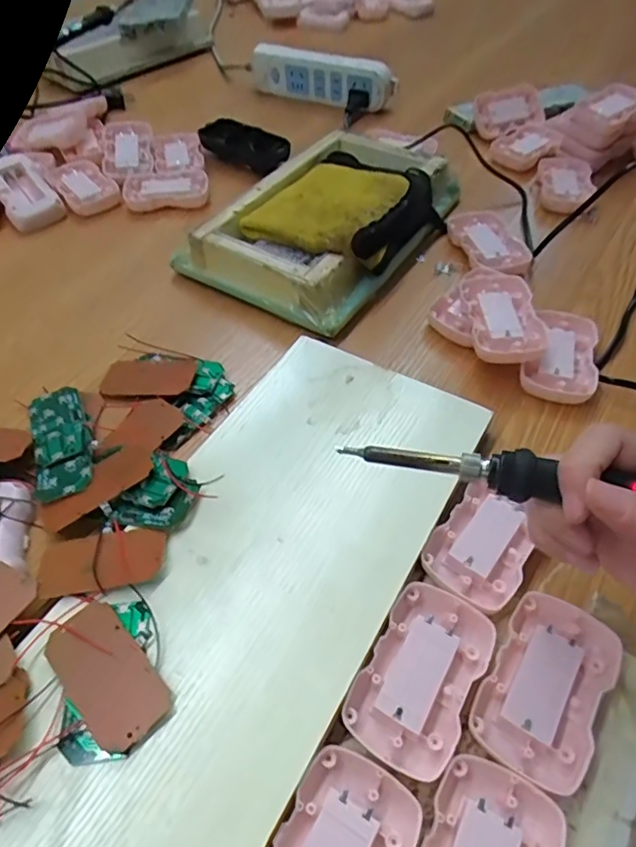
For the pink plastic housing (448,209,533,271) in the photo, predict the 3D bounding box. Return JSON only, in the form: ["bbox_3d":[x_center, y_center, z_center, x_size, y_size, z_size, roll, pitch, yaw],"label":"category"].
[{"bbox_3d":[0.165,-0.173,0.519,0.056,0.021,0.095,-13,53,-11],"label":"pink plastic housing"}]

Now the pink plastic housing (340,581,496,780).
[{"bbox_3d":[0.054,0.131,0.281,0.054,0.013,0.086,26,56,18],"label":"pink plastic housing"}]

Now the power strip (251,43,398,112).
[{"bbox_3d":[-0.001,-0.455,0.699,0.201,0.050,0.038,19,55,14],"label":"power strip"}]

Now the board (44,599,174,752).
[{"bbox_3d":[-0.108,0.126,0.273,0.038,0.005,0.074,-37,61,-26],"label":"board"}]

